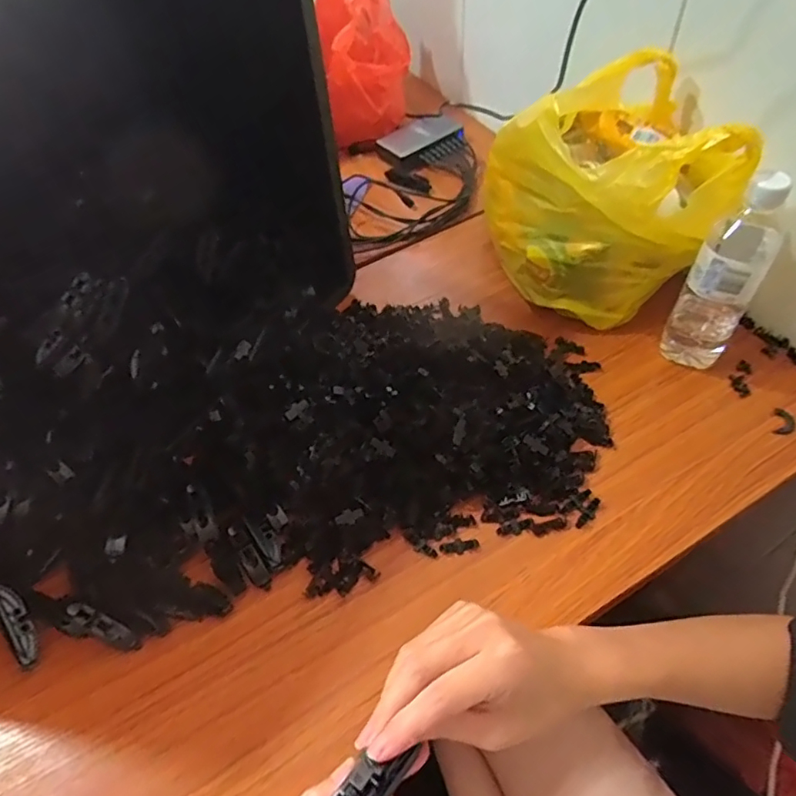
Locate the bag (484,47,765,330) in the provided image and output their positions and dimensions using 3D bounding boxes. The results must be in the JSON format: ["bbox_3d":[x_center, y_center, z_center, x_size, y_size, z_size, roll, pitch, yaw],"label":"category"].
[{"bbox_3d":[0.203,-0.214,0.614,0.185,0.211,0.222,-4,53,1],"label":"bag"}]

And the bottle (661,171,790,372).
[{"bbox_3d":[0.312,-0.114,0.549,0.061,0.204,0.069,25,59,21],"label":"bottle"}]

